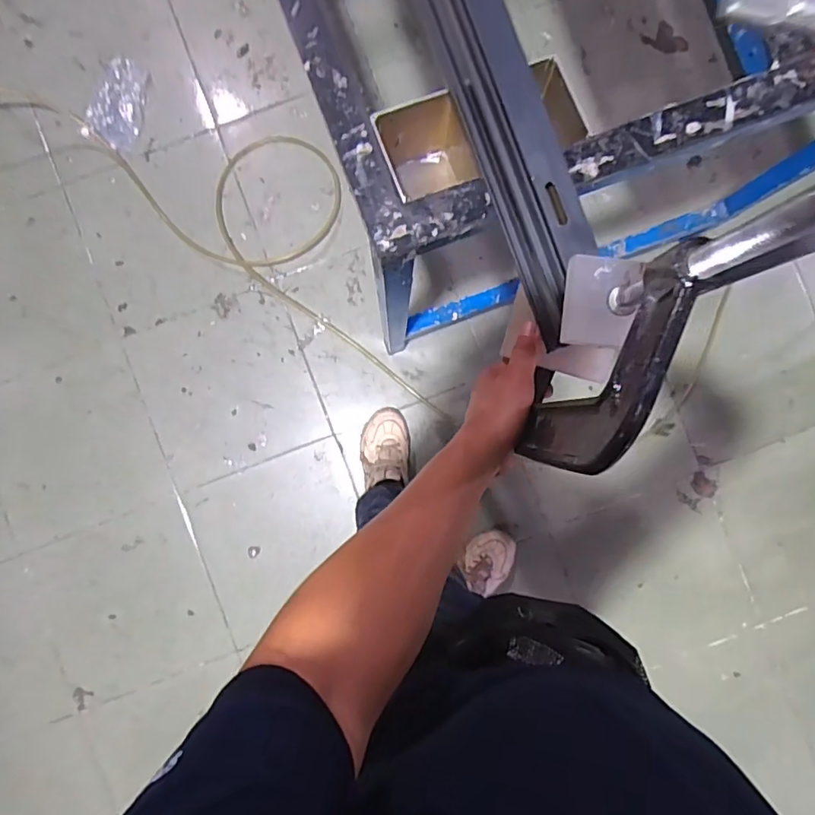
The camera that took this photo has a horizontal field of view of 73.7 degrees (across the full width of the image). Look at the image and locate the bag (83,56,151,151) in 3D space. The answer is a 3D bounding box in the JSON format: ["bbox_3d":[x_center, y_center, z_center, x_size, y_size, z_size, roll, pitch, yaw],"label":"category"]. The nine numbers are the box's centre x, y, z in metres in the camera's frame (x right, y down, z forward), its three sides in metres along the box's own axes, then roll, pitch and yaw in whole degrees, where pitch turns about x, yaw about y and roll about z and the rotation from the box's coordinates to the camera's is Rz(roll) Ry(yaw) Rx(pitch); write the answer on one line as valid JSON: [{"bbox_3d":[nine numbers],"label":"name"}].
[{"bbox_3d":[-0.696,-0.735,1.313,0.113,0.020,0.218,19,88,-1],"label":"bag"}]

